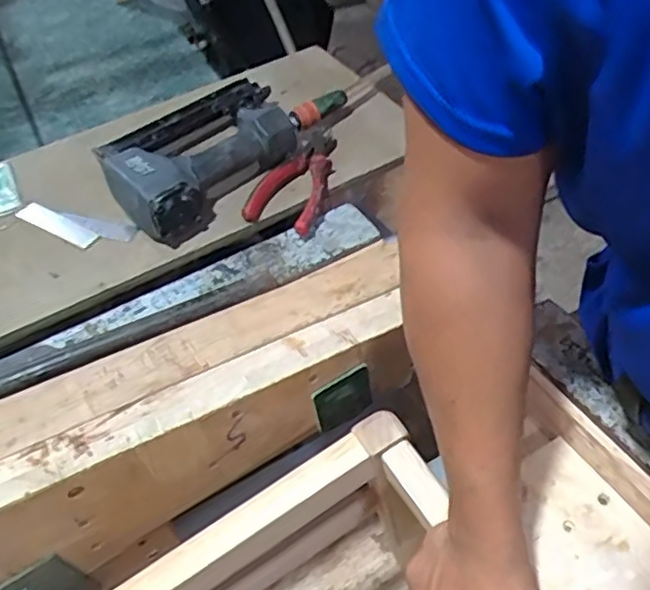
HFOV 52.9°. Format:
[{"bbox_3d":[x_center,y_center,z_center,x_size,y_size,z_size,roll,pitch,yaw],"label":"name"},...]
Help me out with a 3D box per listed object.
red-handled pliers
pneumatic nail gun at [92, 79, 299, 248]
[{"bbox_3d":[-0.021,-0.134,0.712,0.069,0.030,0.171,14,51,16],"label":"red-handled pliers"},{"bbox_3d":[-0.130,-0.169,0.717,0.159,0.068,0.240,33,58,29],"label":"pneumatic nail gun"}]

